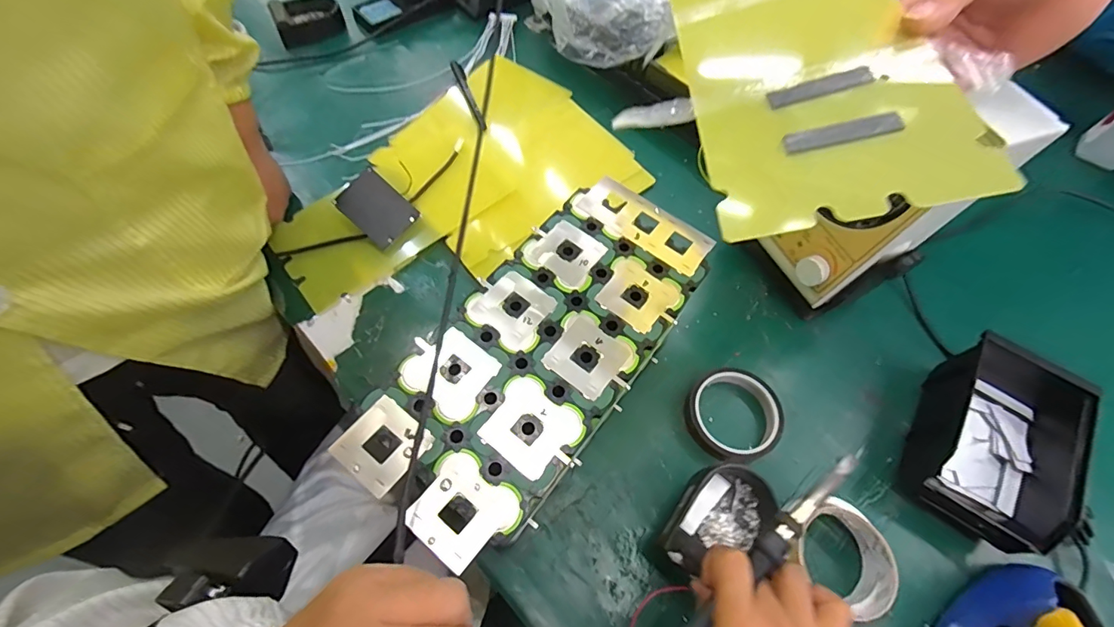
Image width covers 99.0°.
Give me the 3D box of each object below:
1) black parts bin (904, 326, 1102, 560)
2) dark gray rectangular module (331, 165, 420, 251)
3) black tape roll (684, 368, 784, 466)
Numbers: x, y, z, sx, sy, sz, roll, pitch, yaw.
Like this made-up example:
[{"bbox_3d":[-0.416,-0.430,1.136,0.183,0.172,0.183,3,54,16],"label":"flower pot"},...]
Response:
[{"bbox_3d":[0.424,0.122,0.456,0.118,0.071,0.188,33,66,14],"label":"black parts bin"},{"bbox_3d":[-0.207,-0.120,0.548,0.060,0.009,0.075,-47,107,-9],"label":"dark gray rectangular module"},{"bbox_3d":[0.178,0.102,0.480,0.088,0.021,0.092,1,63,-2],"label":"black tape roll"}]

